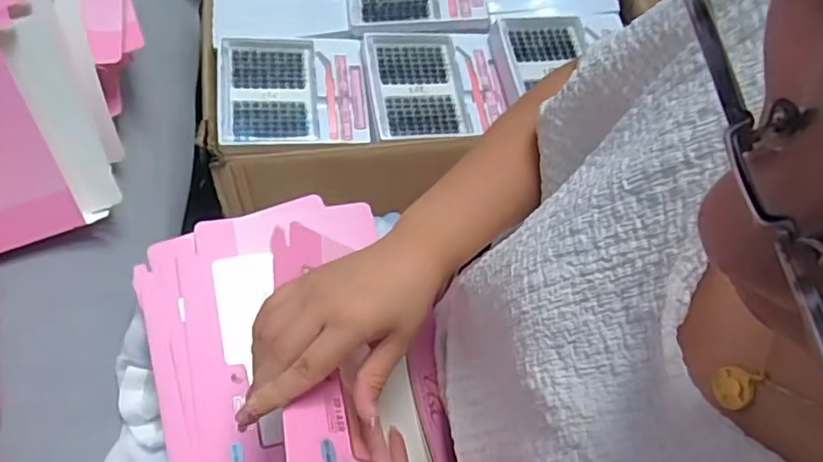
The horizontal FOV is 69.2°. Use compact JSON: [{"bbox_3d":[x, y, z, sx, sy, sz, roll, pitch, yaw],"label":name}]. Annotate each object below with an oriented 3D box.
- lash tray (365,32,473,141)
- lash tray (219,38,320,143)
[{"bbox_3d":[0.008,-0.178,0.726,0.109,0.019,0.149,-8,68,-4],"label":"lash tray"},{"bbox_3d":[-0.172,-0.173,0.722,0.111,0.022,0.144,-5,68,-3],"label":"lash tray"}]

